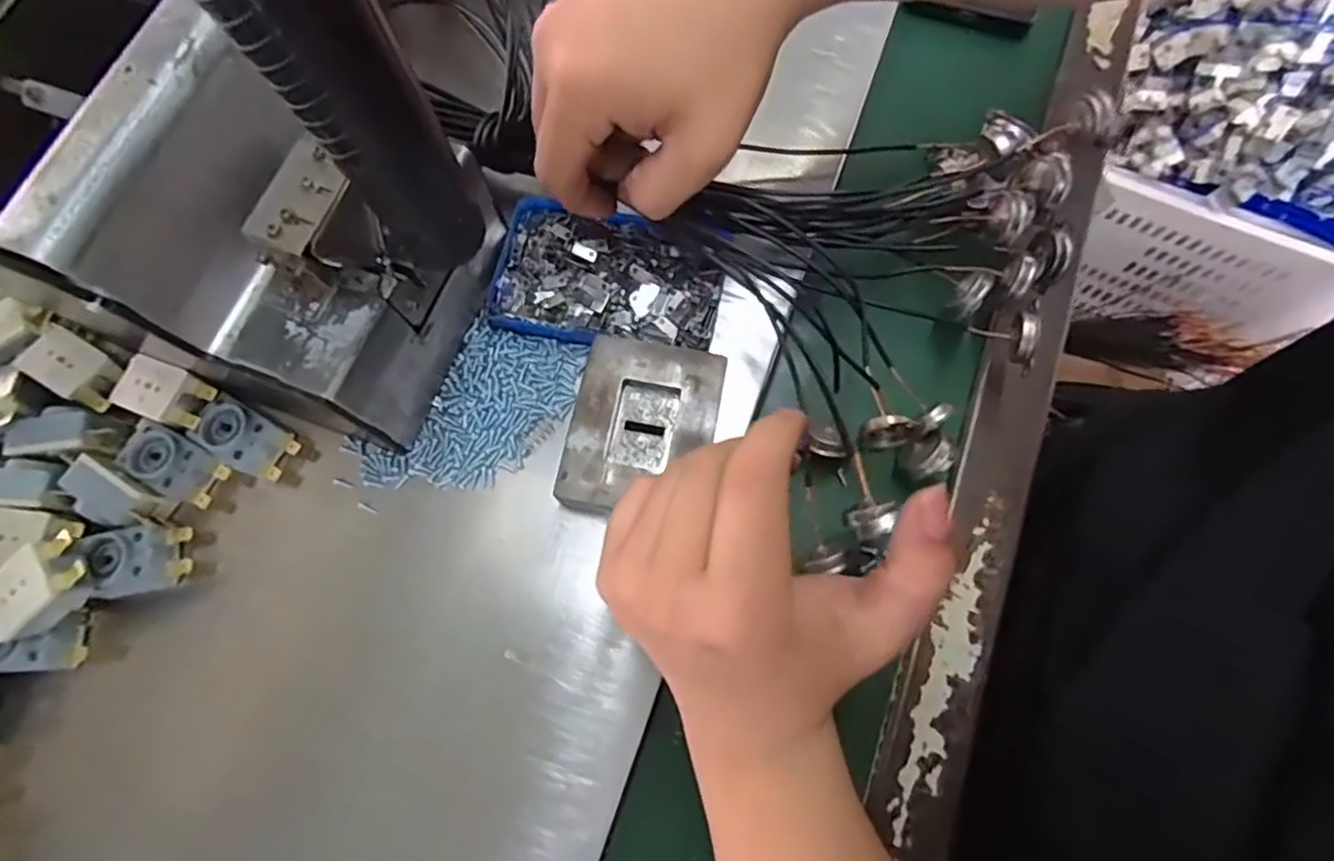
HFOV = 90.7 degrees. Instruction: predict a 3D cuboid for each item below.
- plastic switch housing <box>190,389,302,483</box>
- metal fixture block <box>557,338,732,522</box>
[{"bbox_3d":[-0.200,0.004,0.313,0.042,0.014,0.026,30,77,9],"label":"plastic switch housing"},{"bbox_3d":[-0.012,0.001,0.302,0.063,0.022,0.081,12,75,4],"label":"metal fixture block"}]

